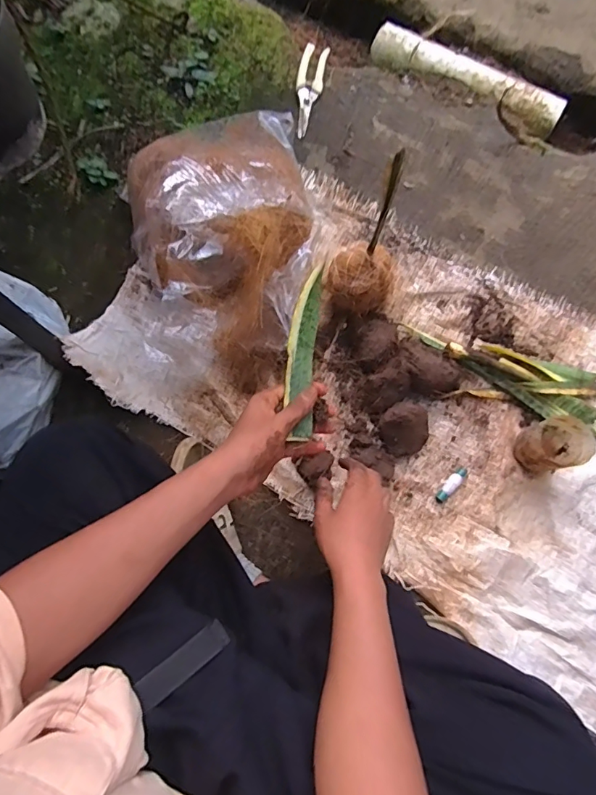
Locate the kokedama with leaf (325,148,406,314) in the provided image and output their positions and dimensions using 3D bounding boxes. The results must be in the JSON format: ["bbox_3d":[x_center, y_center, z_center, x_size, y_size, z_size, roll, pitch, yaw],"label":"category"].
[{"bbox_3d":[0.112,-0.235,0.662,0.093,0.213,0.105,20,41,6],"label":"kokedama with leaf"}]

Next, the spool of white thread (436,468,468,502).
[{"bbox_3d":[0.222,0.124,0.672,0.018,0.016,0.063,38,79,10],"label":"spool of white thread"}]

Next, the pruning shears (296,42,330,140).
[{"bbox_3d":[0.019,-0.567,0.853,0.049,0.023,0.206,11,76,4],"label":"pruning shears"}]

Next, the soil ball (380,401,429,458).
[{"bbox_3d":[0.153,0.046,0.673,0.073,0.049,0.068,0,75,1],"label":"soil ball"}]

